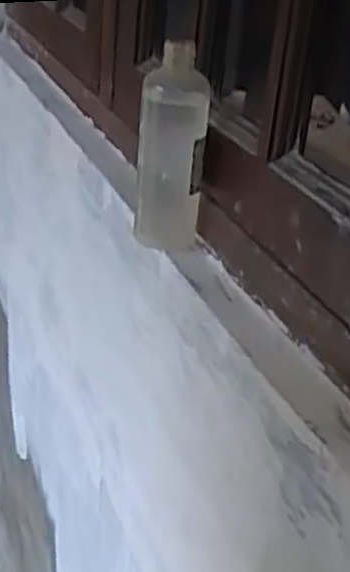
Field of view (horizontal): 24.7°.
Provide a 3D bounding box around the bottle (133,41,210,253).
[{"bbox_3d":[-0.003,-0.099,0.596,0.048,0.149,0.055,3,28,-4],"label":"bottle"}]

